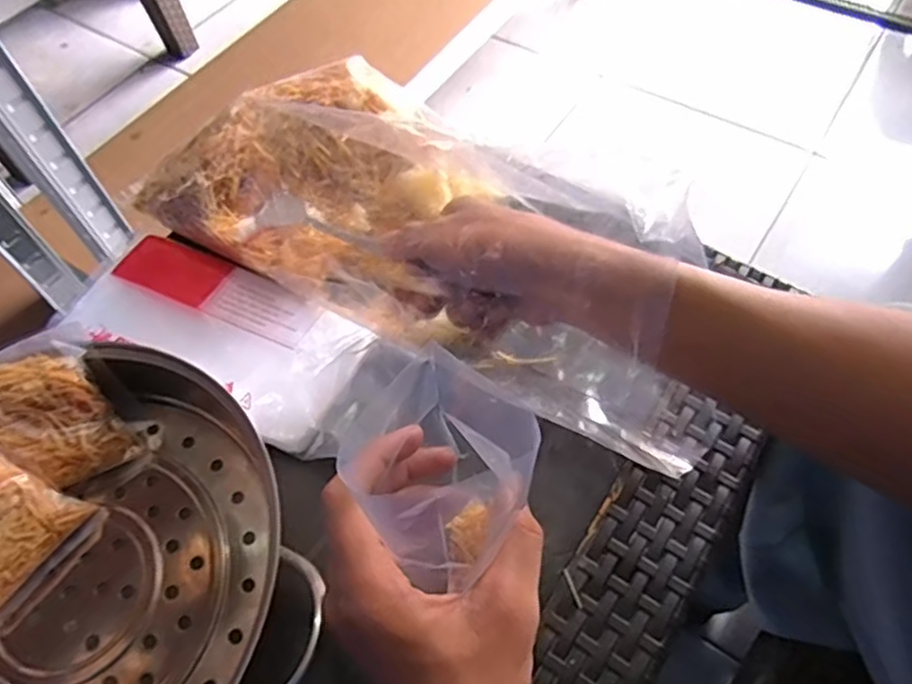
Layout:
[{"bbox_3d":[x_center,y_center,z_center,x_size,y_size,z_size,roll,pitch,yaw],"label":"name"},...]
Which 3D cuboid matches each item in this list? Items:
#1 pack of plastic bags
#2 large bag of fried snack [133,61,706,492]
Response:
[{"bbox_3d":[-0.153,-0.007,0.456,0.227,0.025,0.094,24,62,17],"label":"pack of plastic bags"},{"bbox_3d":[-0.005,-0.079,0.481,0.409,0.055,0.191,30,64,11],"label":"large bag of fried snack"}]

